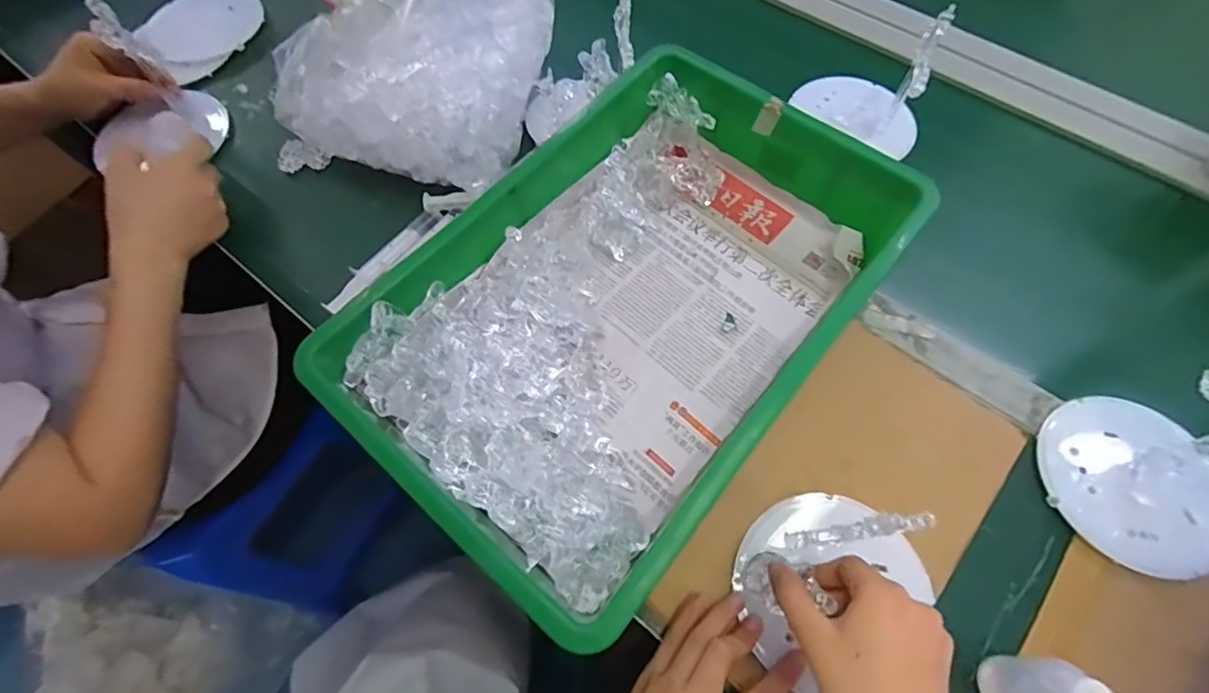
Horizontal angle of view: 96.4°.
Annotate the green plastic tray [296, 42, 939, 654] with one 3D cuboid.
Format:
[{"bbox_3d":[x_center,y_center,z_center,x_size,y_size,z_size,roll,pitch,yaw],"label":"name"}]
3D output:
[{"bbox_3d":[0.027,-0.038,0.423,0.265,0.087,0.393,38,71,16],"label":"green plastic tray"}]

